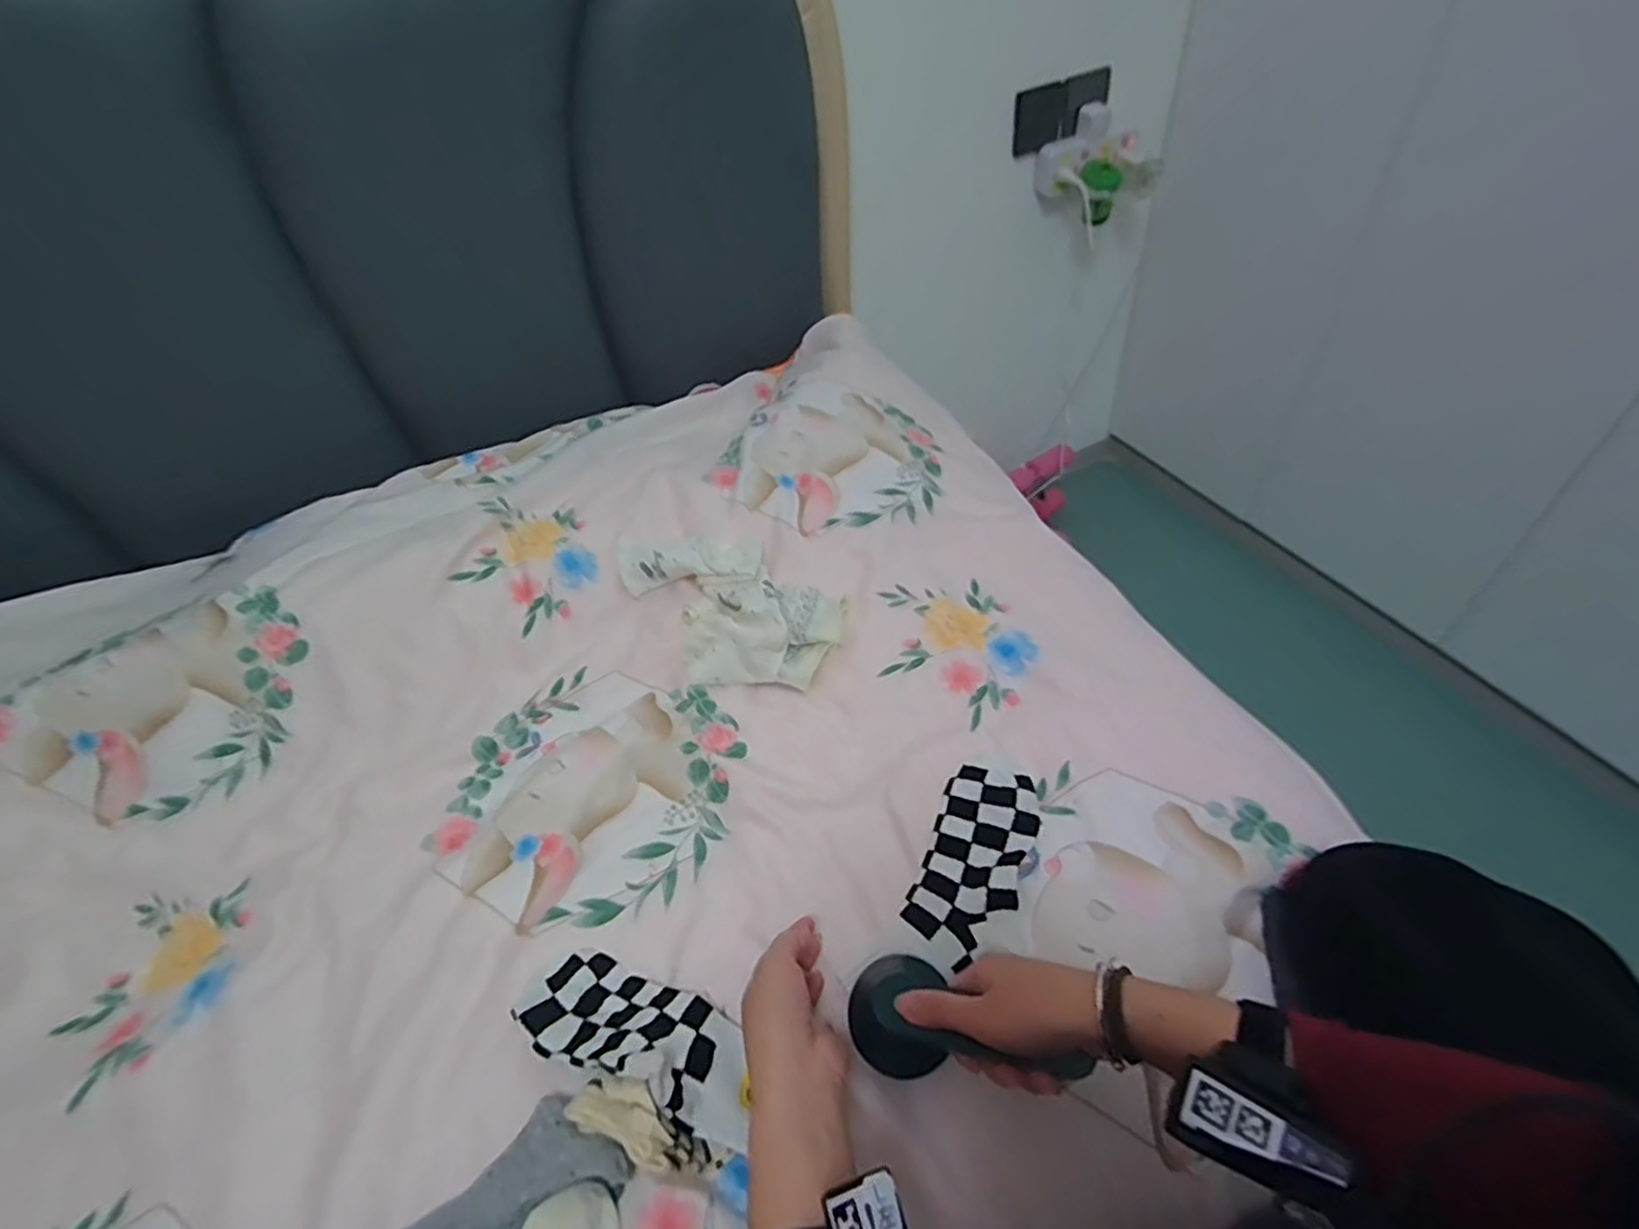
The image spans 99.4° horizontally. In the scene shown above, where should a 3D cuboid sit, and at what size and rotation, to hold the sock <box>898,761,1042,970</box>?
[{"bbox_3d":[0.123,0.193,0.550,0.075,0.024,0.156,15,51,21],"label":"sock"}]

